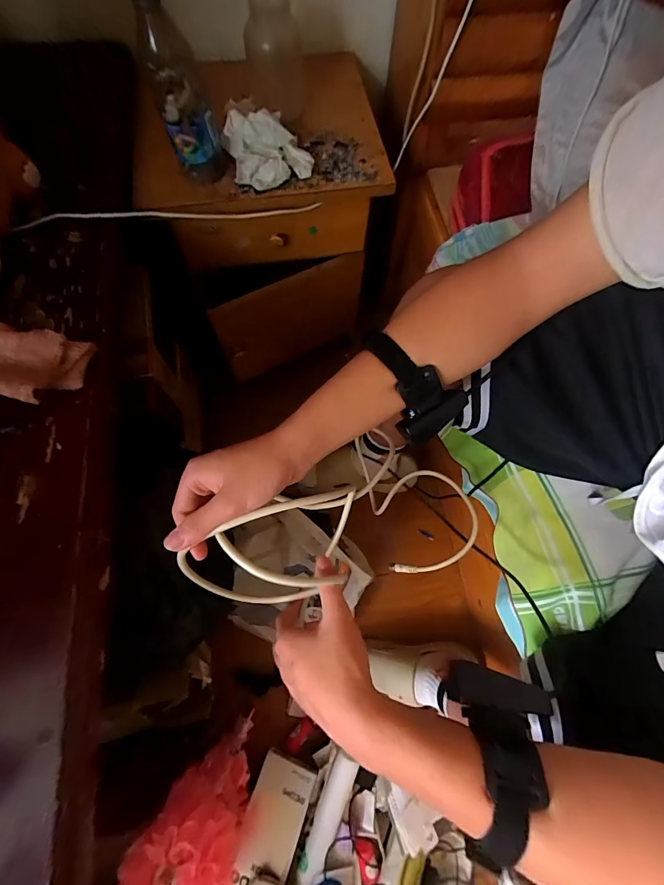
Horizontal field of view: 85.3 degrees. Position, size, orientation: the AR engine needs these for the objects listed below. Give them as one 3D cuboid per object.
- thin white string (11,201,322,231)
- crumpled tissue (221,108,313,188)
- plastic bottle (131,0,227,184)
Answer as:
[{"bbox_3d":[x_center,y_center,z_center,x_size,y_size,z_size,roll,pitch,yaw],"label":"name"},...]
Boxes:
[{"bbox_3d":[-0.212,-0.329,0.518,0.412,0.027,0.022,-16,71,-20],"label":"thin white string"},{"bbox_3d":[-0.091,-0.433,0.529,0.120,0.063,0.072,-18,72,-8],"label":"crumpled tissue"},{"bbox_3d":[-0.187,-0.438,0.450,0.063,0.193,0.066,-14,71,-6],"label":"plastic bottle"}]

